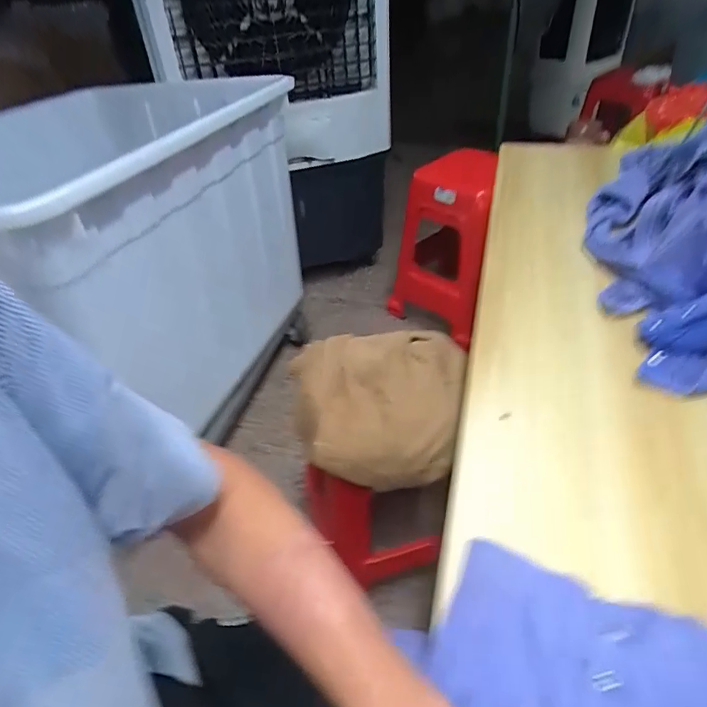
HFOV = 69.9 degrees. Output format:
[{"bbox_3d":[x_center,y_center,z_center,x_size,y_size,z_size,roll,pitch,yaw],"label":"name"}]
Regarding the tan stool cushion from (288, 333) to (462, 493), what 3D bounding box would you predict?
[{"bbox_3d":[0.051,0.083,0.940,0.299,0.119,0.293,-7,40,-4],"label":"tan stool cushion"}]

